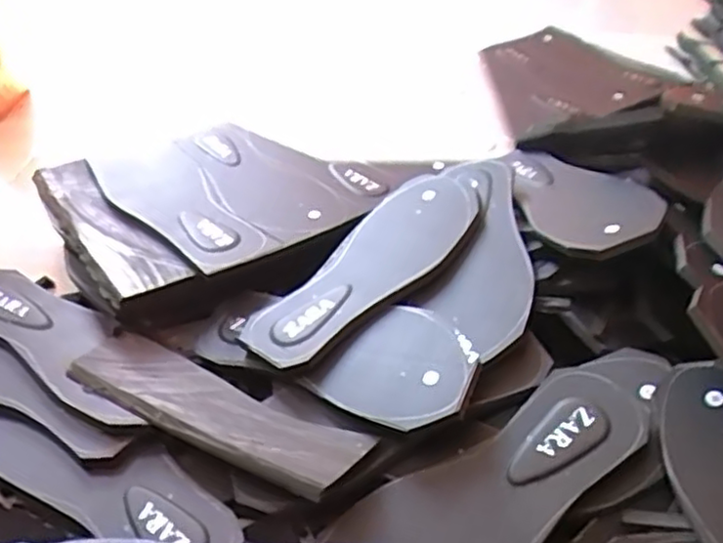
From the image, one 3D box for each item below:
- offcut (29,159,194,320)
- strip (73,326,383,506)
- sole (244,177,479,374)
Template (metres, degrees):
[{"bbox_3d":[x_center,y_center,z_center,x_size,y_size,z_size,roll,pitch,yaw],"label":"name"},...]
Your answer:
[{"bbox_3d":[-0.256,-0.036,0.669,0.071,0.039,0.243,-24,47,-32],"label":"offcut"},{"bbox_3d":[-0.118,0.103,0.529,0.253,0.010,0.065,18,38,27],"label":"strip"},{"bbox_3d":[0.007,-0.006,0.594,0.239,0.029,0.100,-41,55,-19],"label":"sole"}]

